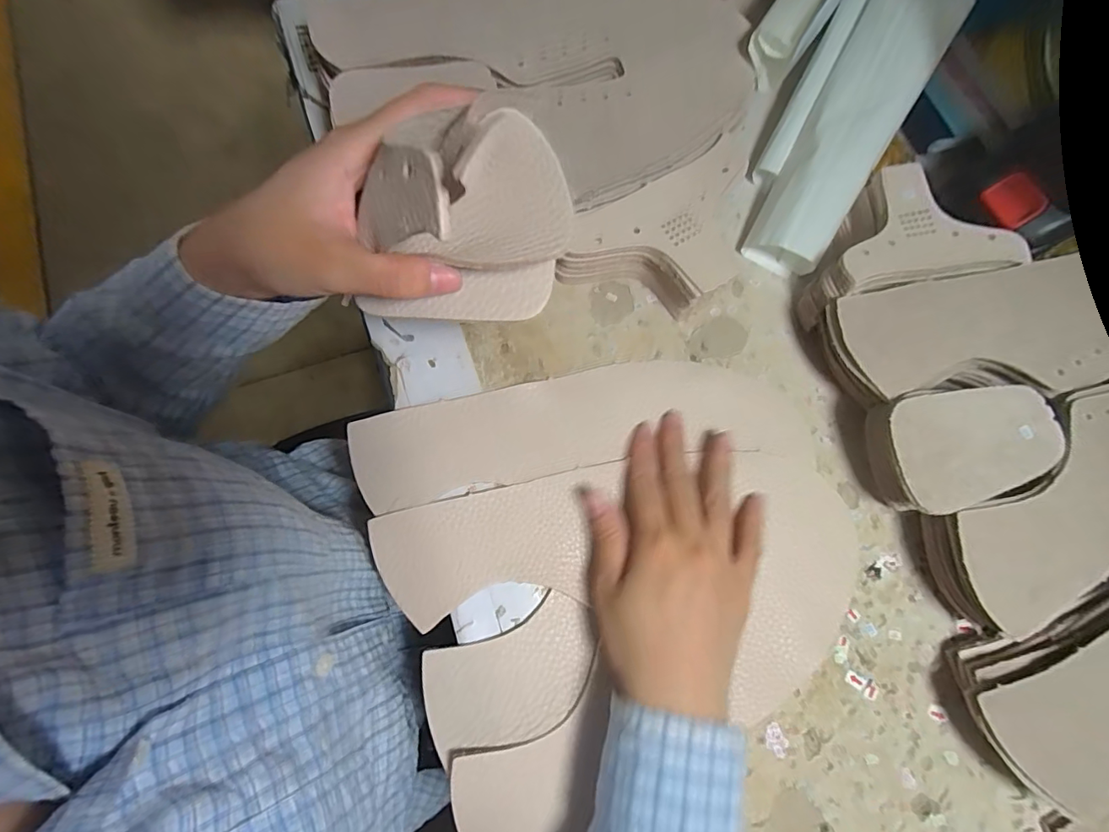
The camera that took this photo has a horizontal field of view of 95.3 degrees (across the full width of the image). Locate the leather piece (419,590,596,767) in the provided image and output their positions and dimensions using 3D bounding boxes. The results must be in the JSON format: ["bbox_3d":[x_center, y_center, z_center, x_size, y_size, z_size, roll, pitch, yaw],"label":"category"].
[{"bbox_3d":[-0.023,0.148,0.286,0.102,0.006,0.061,-24,78,-8],"label":"leather piece"}]

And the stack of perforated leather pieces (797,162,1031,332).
[{"bbox_3d":[0.221,-0.115,0.331,0.122,0.045,0.079,-11,76,-5],"label":"stack of perforated leather pieces"}]

